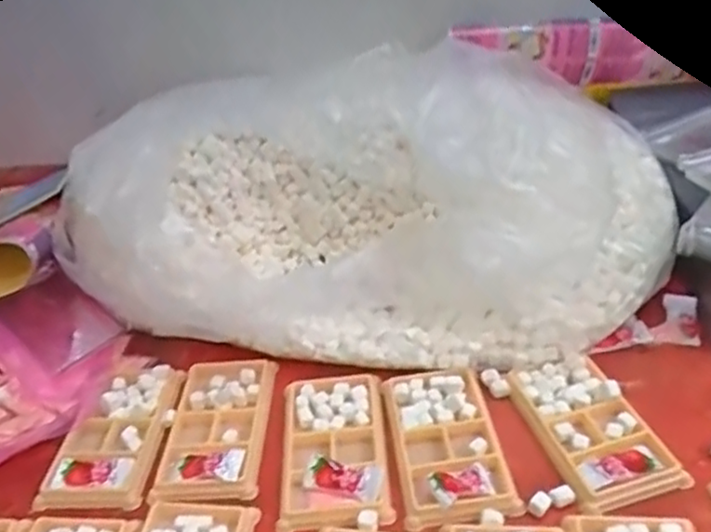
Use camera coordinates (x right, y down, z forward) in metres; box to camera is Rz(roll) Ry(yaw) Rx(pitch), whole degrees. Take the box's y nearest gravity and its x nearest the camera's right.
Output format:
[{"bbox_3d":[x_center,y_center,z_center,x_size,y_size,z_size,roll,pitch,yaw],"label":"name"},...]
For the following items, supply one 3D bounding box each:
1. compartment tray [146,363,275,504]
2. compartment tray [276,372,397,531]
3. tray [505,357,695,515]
[{"bbox_3d":[-0.112,0.129,0.537,0.078,0.012,0.140,-5,34,4],"label":"compartment tray"},{"bbox_3d":[-0.018,0.135,0.510,0.080,0.018,0.137,-7,34,0],"label":"compartment tray"},{"bbox_3d":[0.174,0.116,0.497,0.075,0.010,0.130,-14,34,-9],"label":"tray"}]

